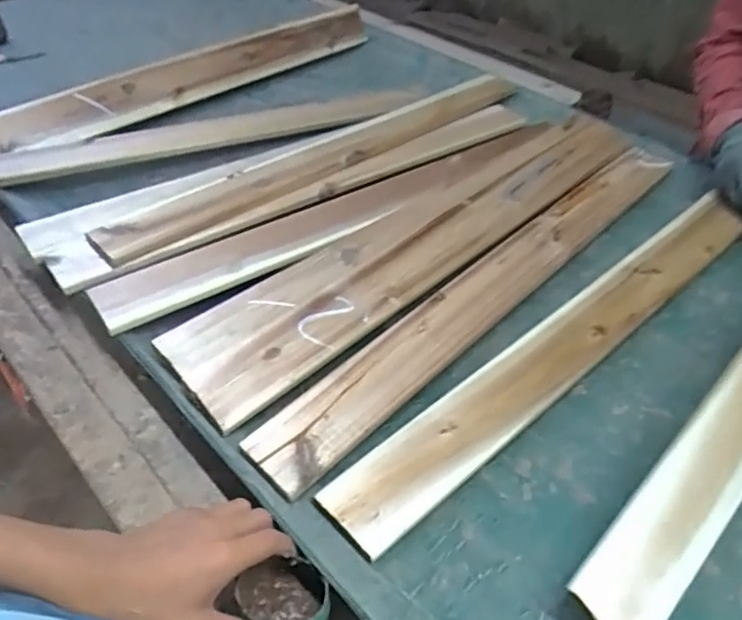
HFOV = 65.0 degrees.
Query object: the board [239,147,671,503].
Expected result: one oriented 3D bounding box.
[{"bbox_3d":[0.154,-0.049,0.660,0.075,0.013,0.699,34,54,29],"label":"board"}]

